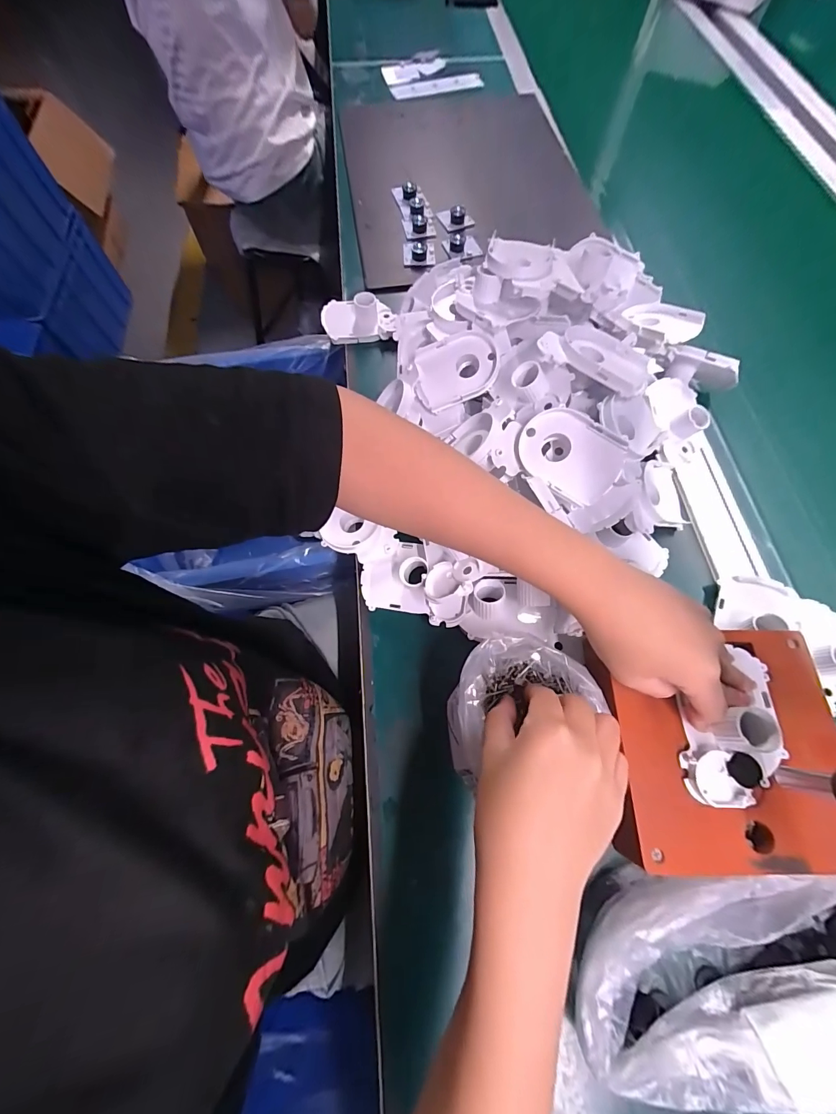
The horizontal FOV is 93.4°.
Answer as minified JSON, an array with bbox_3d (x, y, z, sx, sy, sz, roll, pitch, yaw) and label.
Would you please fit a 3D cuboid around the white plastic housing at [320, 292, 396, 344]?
[{"bbox_3d":[-0.077,-0.307,0.501,0.092,0.034,0.060,-3,68,-1],"label":"white plastic housing"}]

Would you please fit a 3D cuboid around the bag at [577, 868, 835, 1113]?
[{"bbox_3d":[0.222,0.277,0.258,0.238,0.057,0.120,-5,69,-2],"label":"bag"}]

